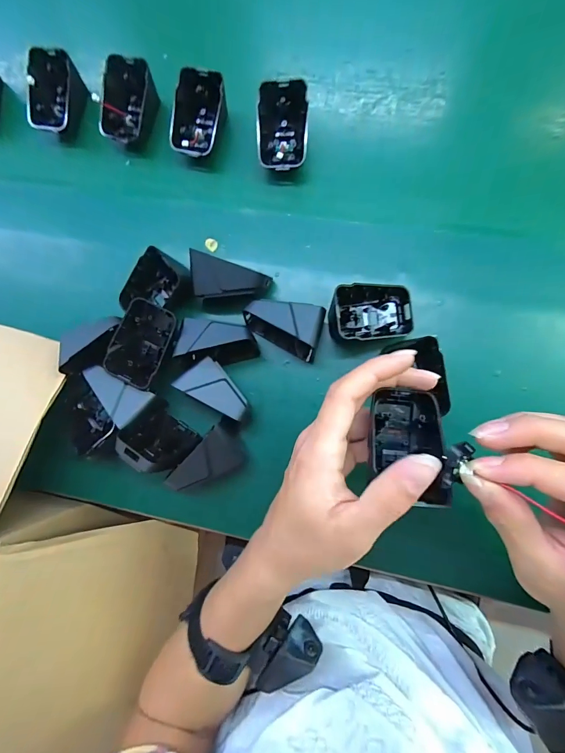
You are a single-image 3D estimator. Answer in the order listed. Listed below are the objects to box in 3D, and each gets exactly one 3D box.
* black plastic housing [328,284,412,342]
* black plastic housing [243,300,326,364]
[{"bbox_3d":[0.075,-0.054,0.291,0.068,0.039,0.039,-2,84,5],"label":"black plastic housing"},{"bbox_3d":[0.000,-0.042,0.292,0.066,0.042,0.041,13,86,7],"label":"black plastic housing"}]

